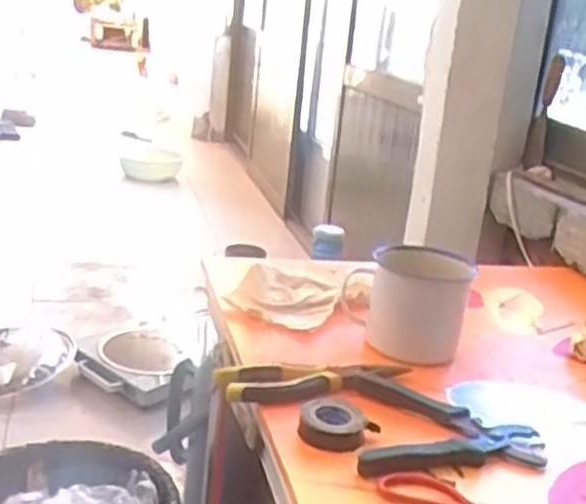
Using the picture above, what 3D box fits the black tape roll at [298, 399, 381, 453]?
[{"bbox_3d":[0.037,0.141,0.643,0.054,0.020,0.054,5,20,-2],"label":"black tape roll"}]

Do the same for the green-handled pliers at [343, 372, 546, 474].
[{"bbox_3d":[0.129,0.148,0.666,0.159,0.013,0.135,4,20,-5],"label":"green-handled pliers"}]

